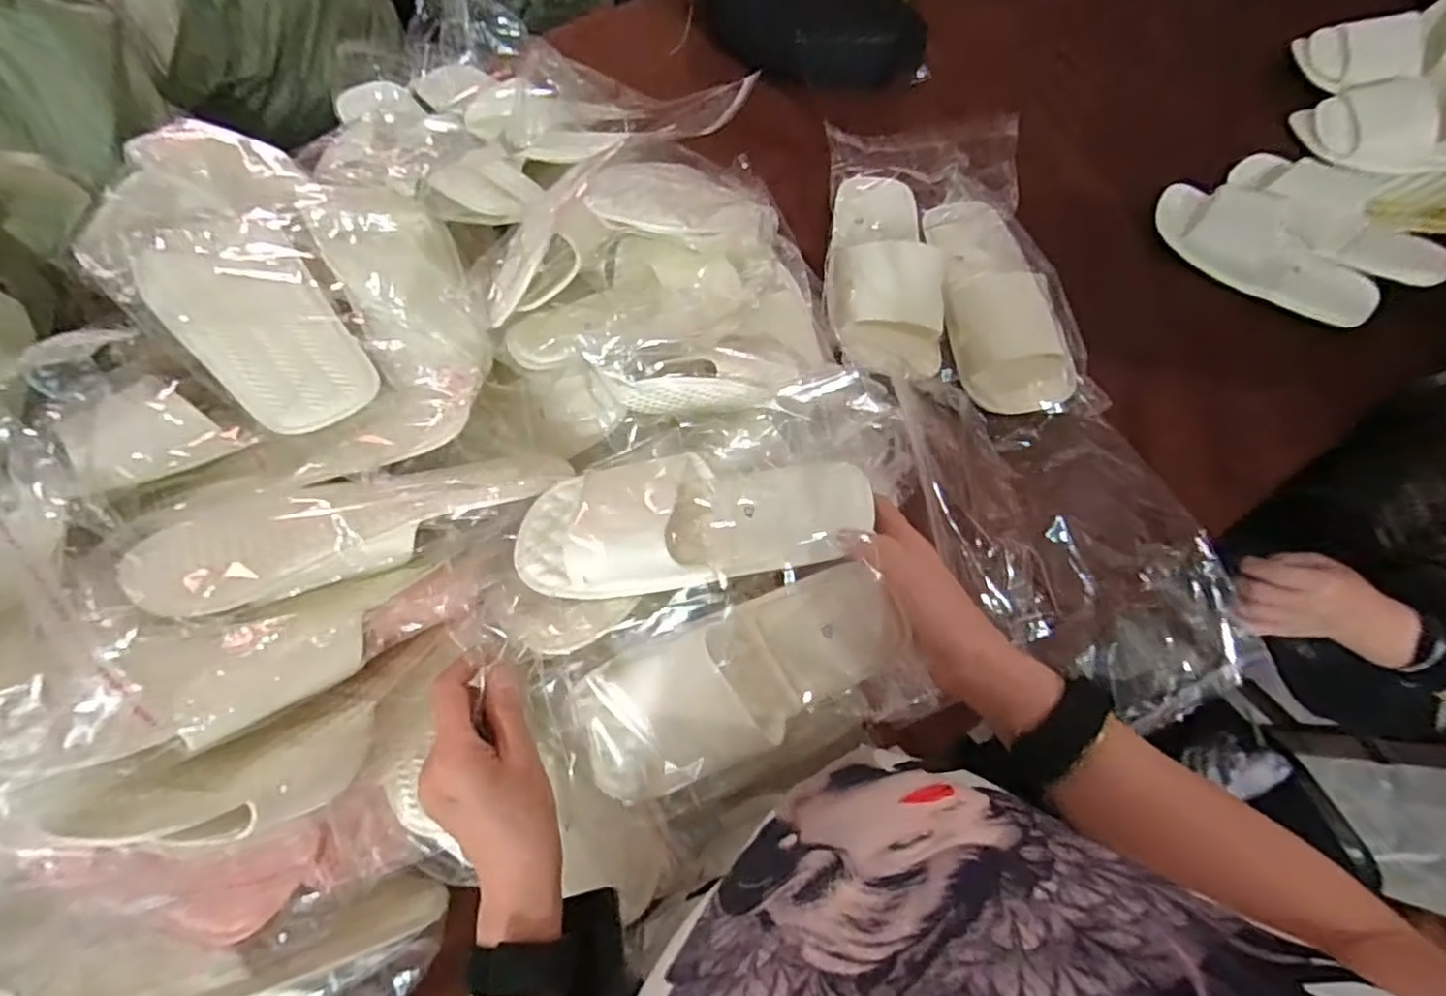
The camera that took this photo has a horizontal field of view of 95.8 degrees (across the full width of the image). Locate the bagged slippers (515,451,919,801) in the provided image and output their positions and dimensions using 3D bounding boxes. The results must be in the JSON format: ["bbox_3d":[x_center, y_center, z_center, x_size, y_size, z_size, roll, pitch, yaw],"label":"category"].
[{"bbox_3d":[-0.008,0.051,0.424,0.215,0.065,0.212,-23,71,-8],"label":"bagged slippers"}]

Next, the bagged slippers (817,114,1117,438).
[{"bbox_3d":[0.226,-0.260,0.671,0.240,0.078,0.391,-5,69,-1],"label":"bagged slippers"}]

